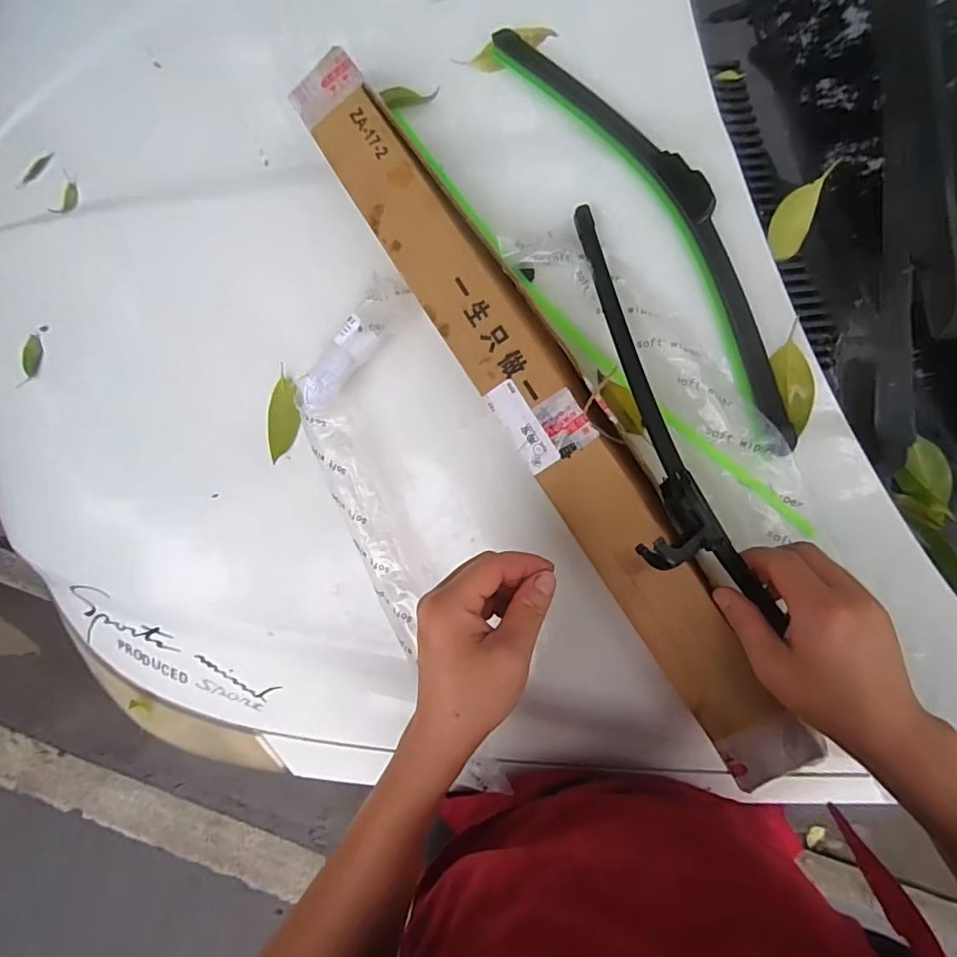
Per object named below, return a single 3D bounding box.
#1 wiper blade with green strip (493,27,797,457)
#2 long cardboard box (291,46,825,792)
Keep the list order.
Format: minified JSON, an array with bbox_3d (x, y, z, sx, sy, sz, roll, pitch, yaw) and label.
[{"bbox_3d":[0.151,-0.224,0.440,0.068,0.017,0.435,-32,80,15],"label":"wiper blade with green strip"},{"bbox_3d":[0.038,-0.074,0.415,0.066,0.022,0.652,-33,83,-1],"label":"long cardboard box"}]

